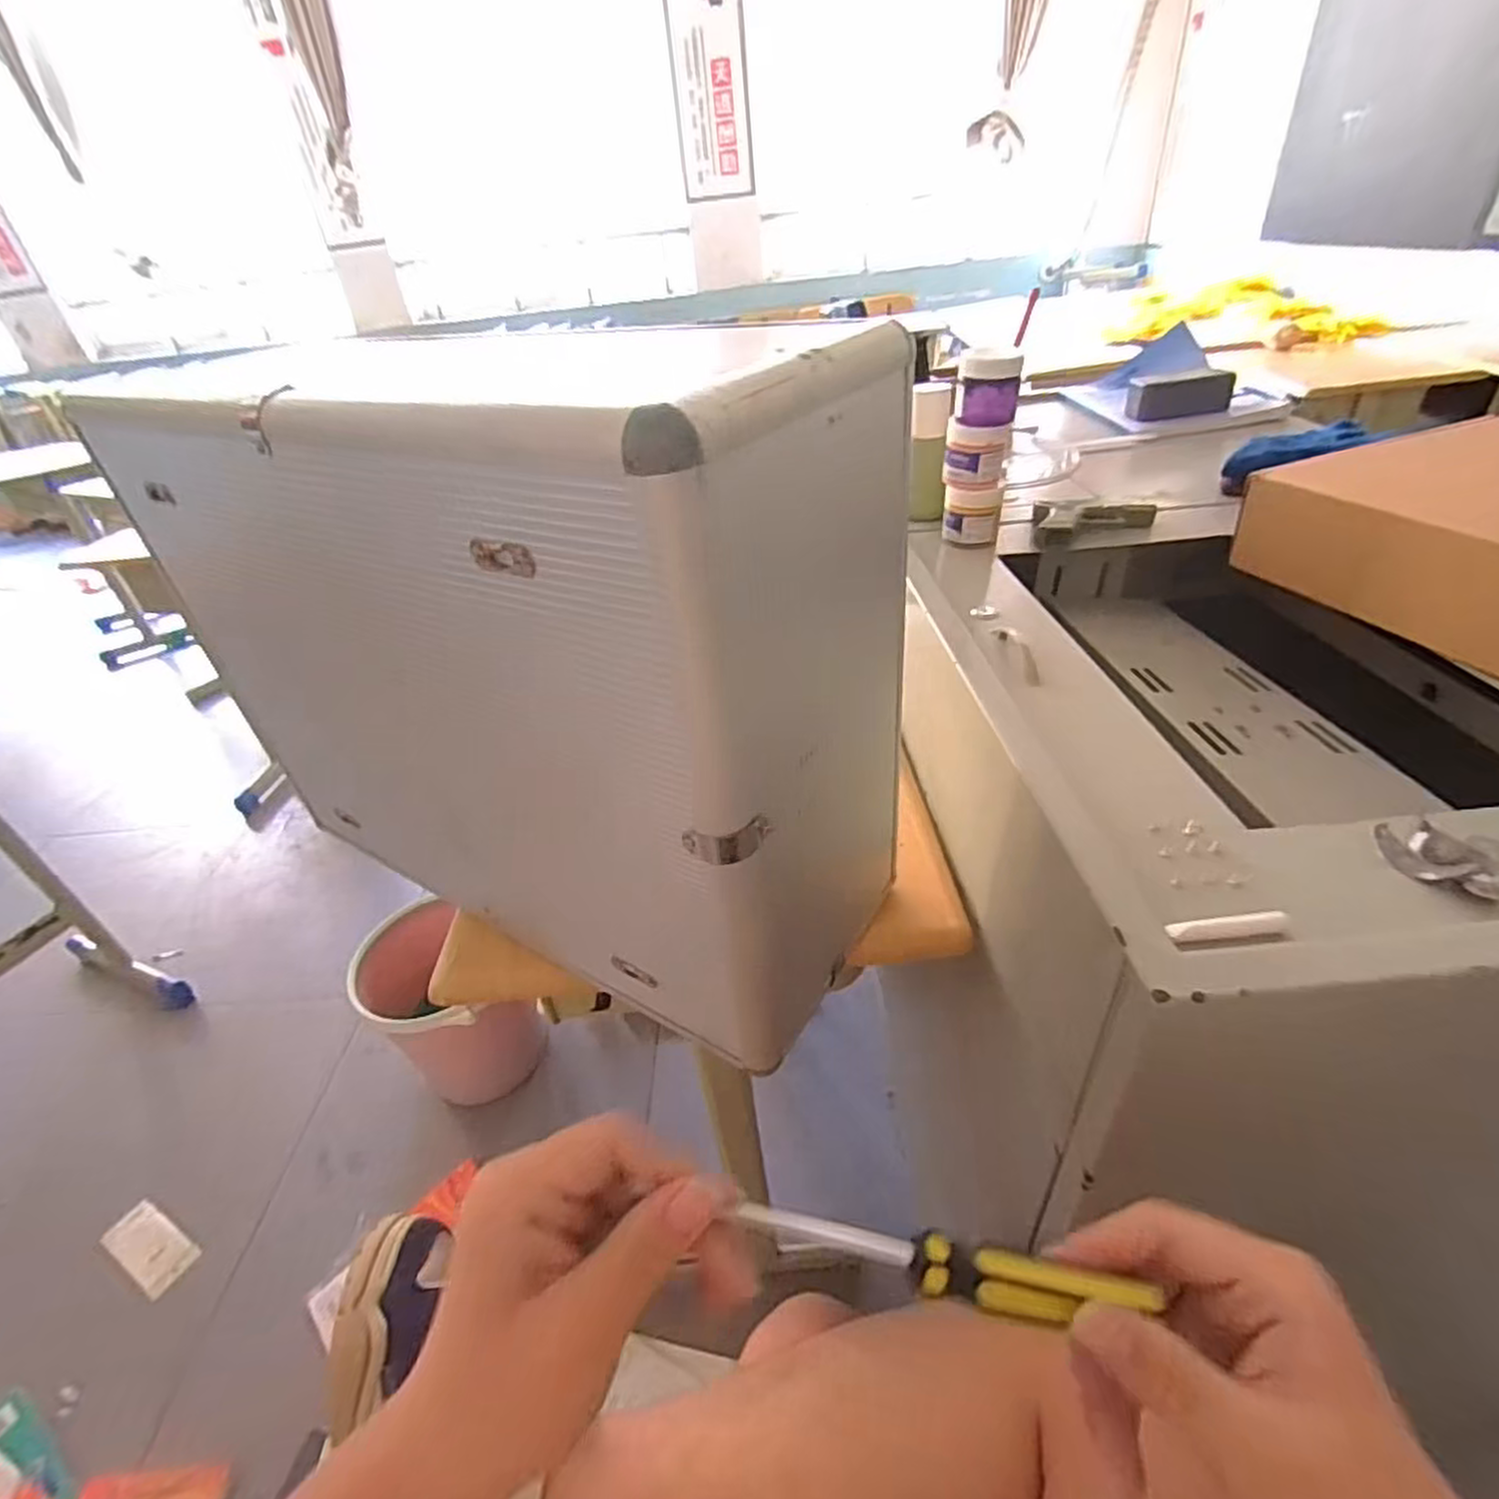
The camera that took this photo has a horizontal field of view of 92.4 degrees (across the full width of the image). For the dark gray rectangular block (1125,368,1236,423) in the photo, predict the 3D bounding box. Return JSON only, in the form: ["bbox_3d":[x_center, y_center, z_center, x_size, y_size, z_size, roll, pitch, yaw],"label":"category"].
[{"bbox_3d":[0.593,-0.487,0.988,0.129,0.050,0.053,-4,36,4],"label":"dark gray rectangular block"}]

